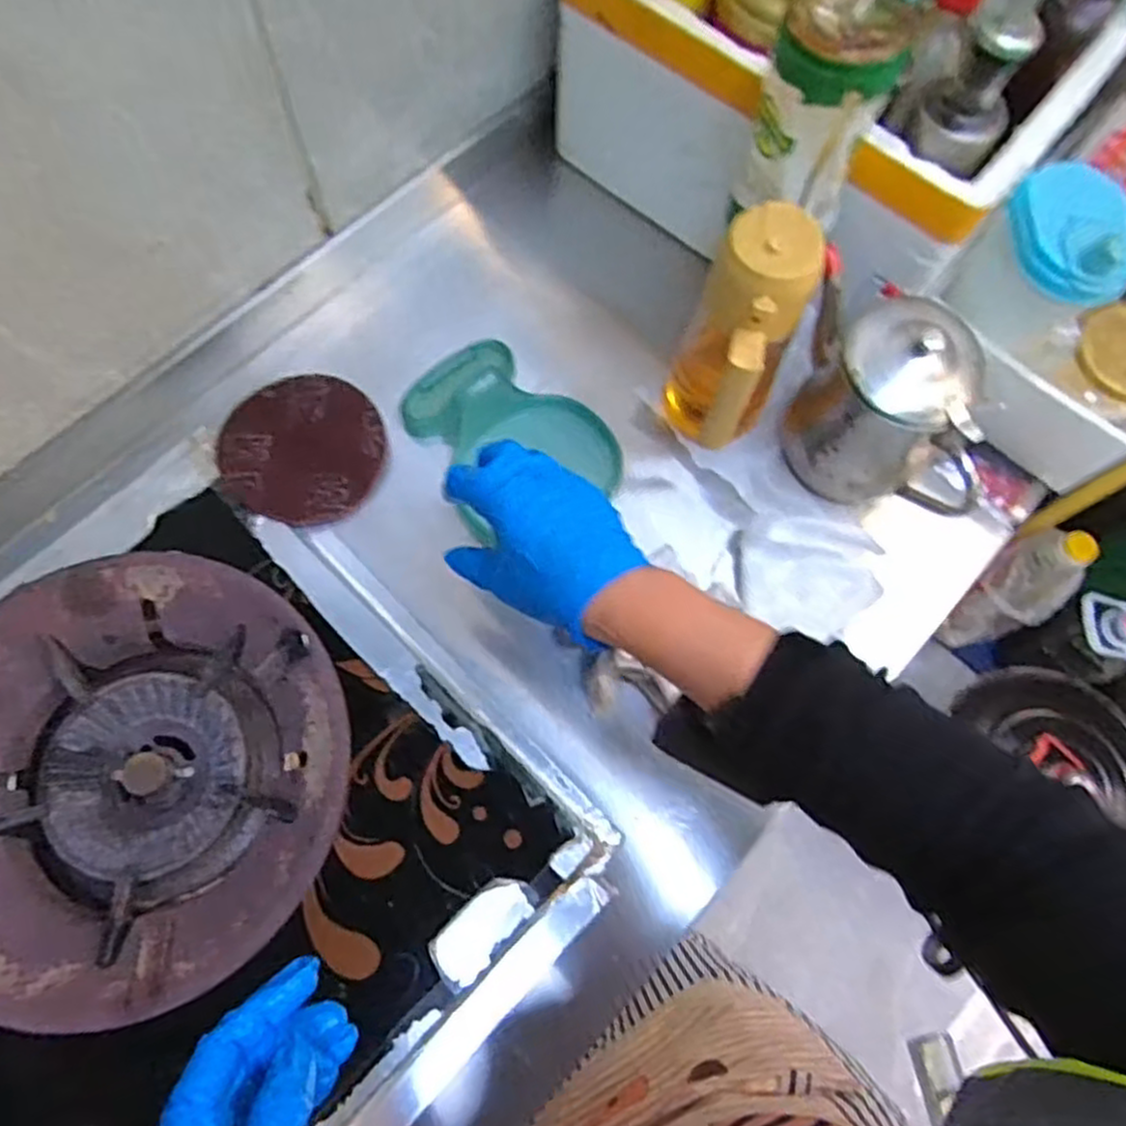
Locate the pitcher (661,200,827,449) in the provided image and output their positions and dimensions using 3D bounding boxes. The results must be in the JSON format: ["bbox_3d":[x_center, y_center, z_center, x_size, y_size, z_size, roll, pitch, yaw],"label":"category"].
[{"bbox_3d":[0.111,-0.139,0.502,0.072,0.172,0.096,25,72,6],"label":"pitcher"}]

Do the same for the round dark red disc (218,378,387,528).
[{"bbox_3d":[-0.193,-0.086,0.563,0.120,0.005,0.116,1,72,-2],"label":"round dark red disc"}]

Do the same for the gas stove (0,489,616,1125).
[{"bbox_3d":[-0.344,0.280,0.393,0.705,0.096,0.367,-42,78,-14],"label":"gas stove"}]

